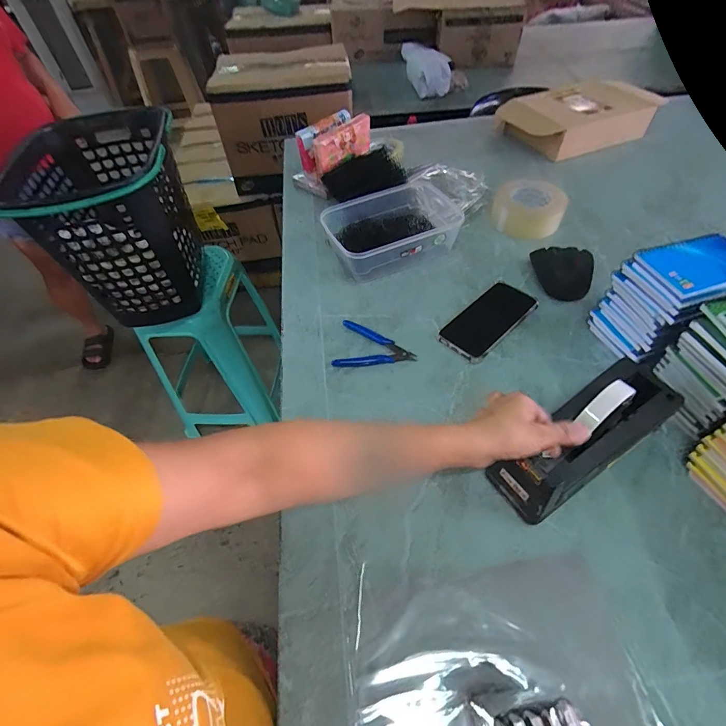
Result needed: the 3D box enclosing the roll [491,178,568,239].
[{"bbox_3d":[0.330,-0.310,0.776,0.130,0.050,0.134,-2,53,3],"label":"roll"}]

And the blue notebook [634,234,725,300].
[{"bbox_3d":[0.428,-0.126,0.489,0.129,0.012,0.088,-16,54,-7],"label":"blue notebook"}]

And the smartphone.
[{"bbox_3d":[0.199,-0.070,0.615,0.173,0.011,0.082,-38,59,-21],"label":"smartphone"}]

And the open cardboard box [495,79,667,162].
[{"bbox_3d":[0.548,-0.634,1.001,0.368,0.084,0.230,-18,54,-9],"label":"open cardboard box"}]

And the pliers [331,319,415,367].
[{"bbox_3d":[0.021,-0.025,0.590,0.120,0.007,0.086,8,55,10],"label":"pliers"}]

